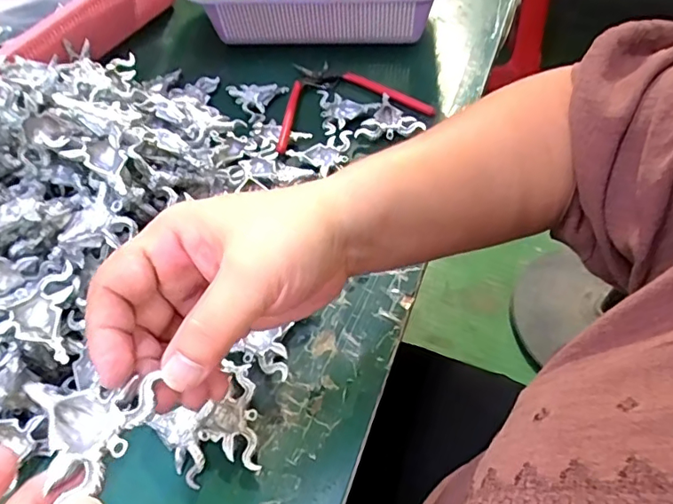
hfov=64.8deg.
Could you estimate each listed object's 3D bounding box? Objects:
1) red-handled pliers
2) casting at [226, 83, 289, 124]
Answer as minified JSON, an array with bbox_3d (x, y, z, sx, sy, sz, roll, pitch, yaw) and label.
[{"bbox_3d":[0.001,-0.152,0.509,0.148,0.008,0.116,-17,55,-10],"label":"red-handled pliers"},{"bbox_3d":[-0.078,-0.145,0.506,0.057,0.010,0.053,-2,54,1],"label":"casting"}]

